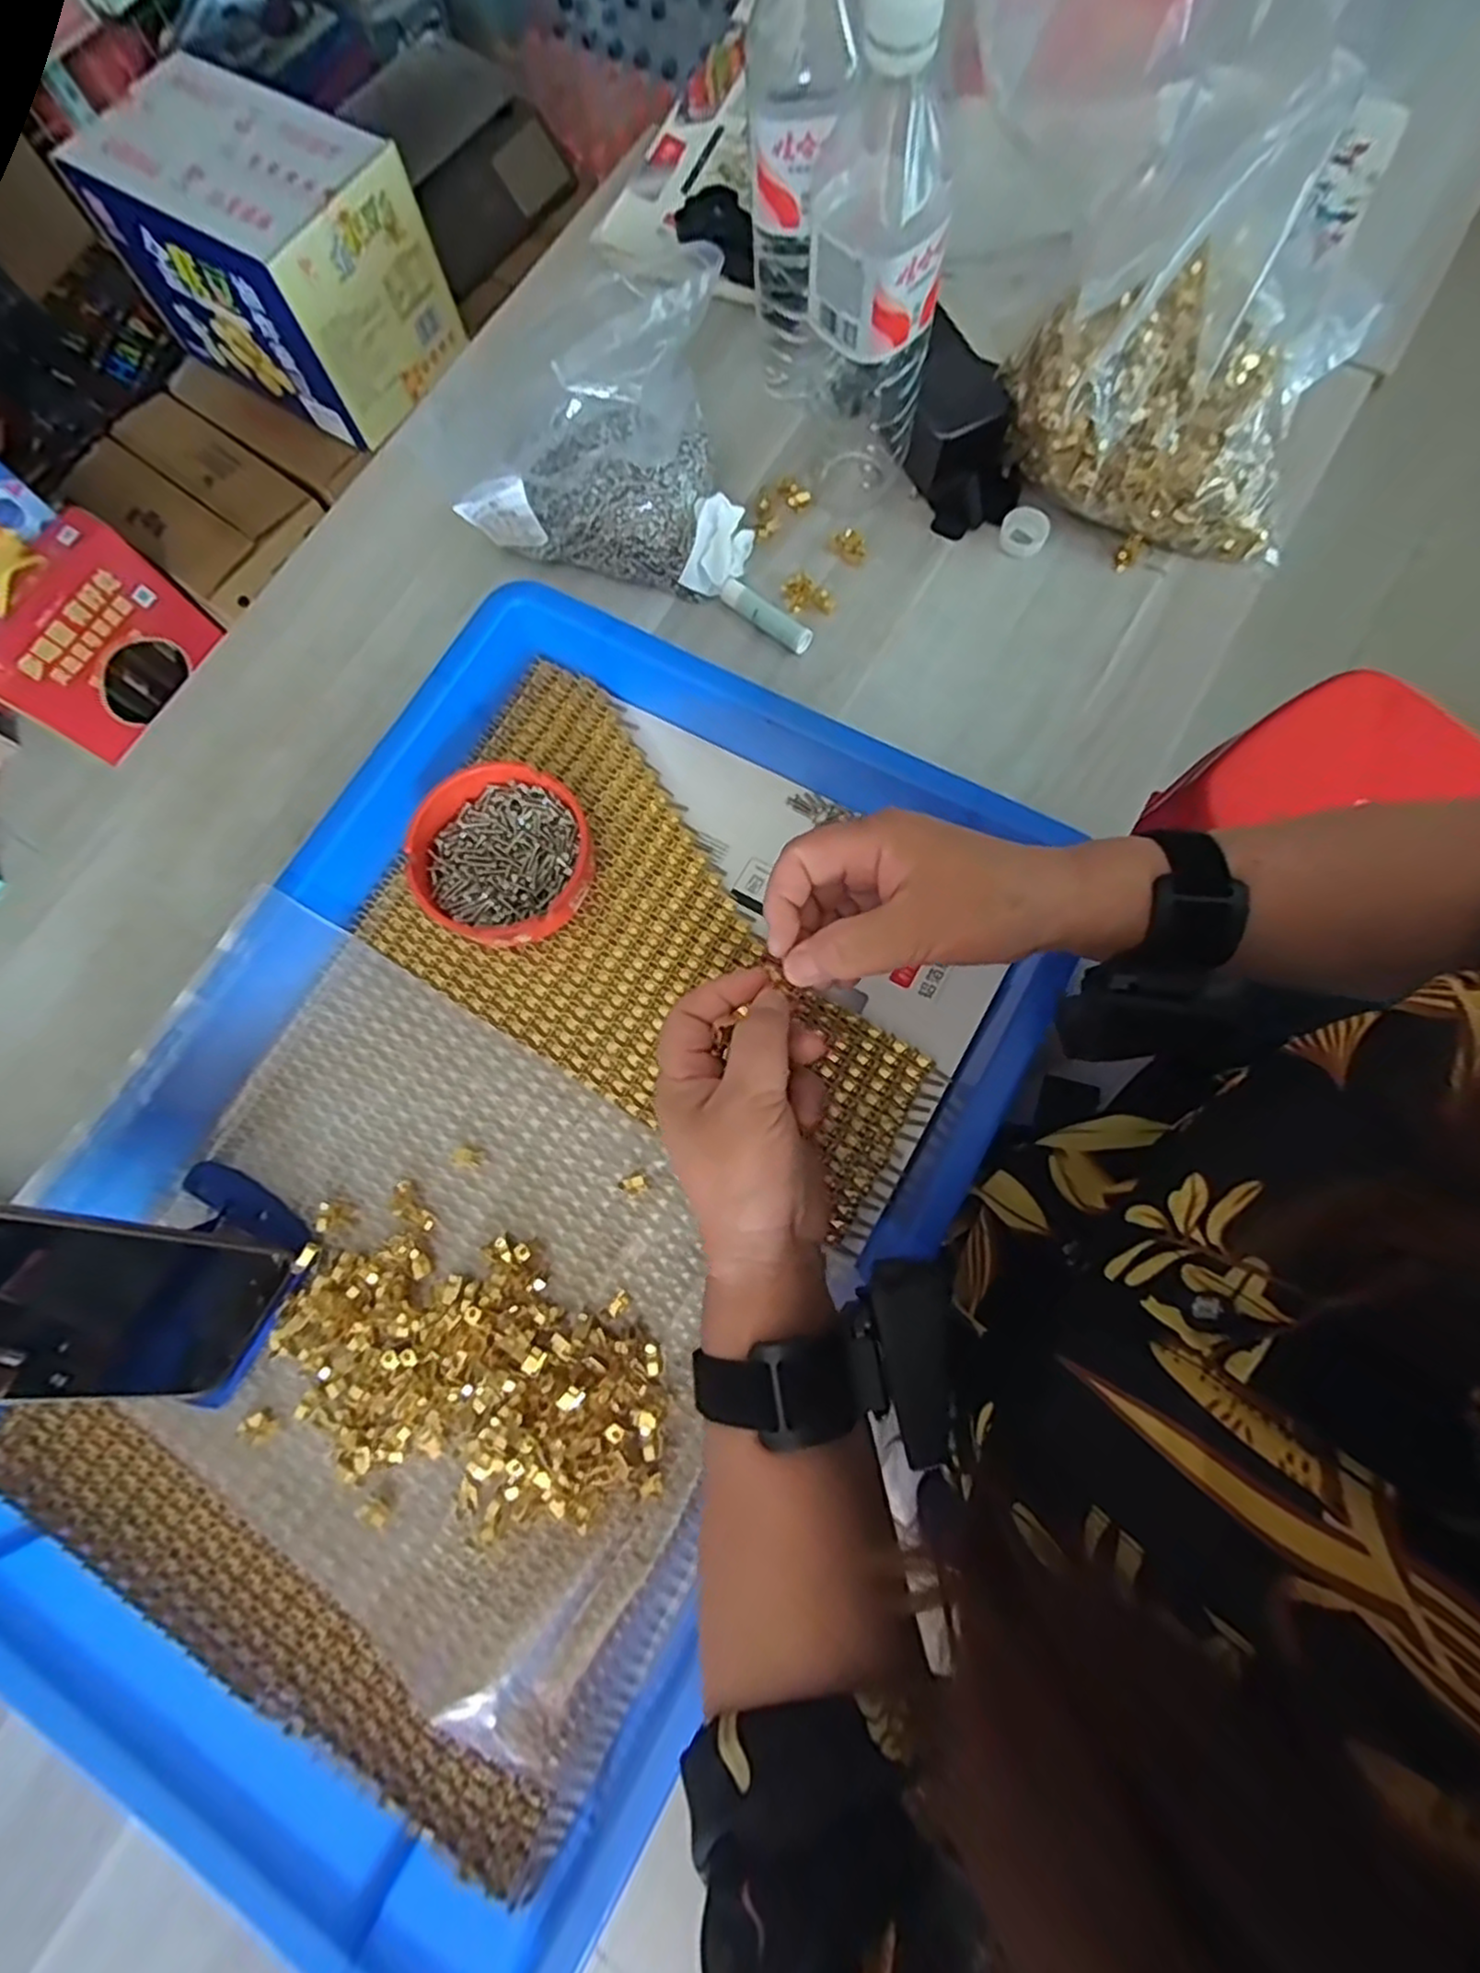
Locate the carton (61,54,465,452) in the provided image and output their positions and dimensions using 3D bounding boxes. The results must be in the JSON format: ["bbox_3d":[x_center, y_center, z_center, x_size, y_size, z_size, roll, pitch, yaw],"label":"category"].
[{"bbox_3d":[-0.717,-1.134,1.151,0.416,0.286,0.284,33,80,10],"label":"carton"}]

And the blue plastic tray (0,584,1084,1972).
[{"bbox_3d":[-0.106,0.089,0.368,0.382,0.077,0.557,29,80,10],"label":"blue plastic tray"}]

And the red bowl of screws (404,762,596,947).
[{"bbox_3d":[-0.132,-0.069,0.411,0.096,0.035,0.102,-1,76,3],"label":"red bowl of screws"}]

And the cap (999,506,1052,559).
[{"bbox_3d":[0.191,-0.306,0.490,0.031,0.012,0.030,-1,76,3],"label":"cap"}]

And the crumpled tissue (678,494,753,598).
[{"bbox_3d":[-0.014,-0.288,0.475,0.030,0.038,0.053,27,79,9],"label":"crumpled tissue"}]

